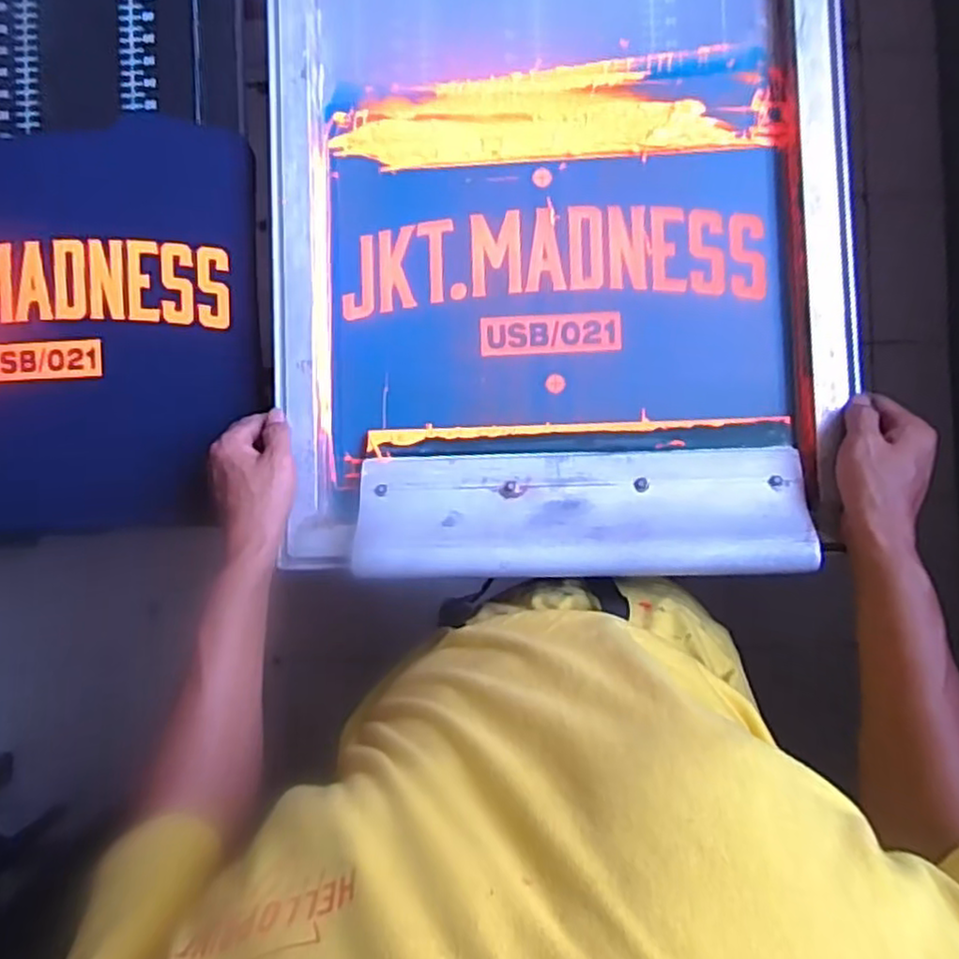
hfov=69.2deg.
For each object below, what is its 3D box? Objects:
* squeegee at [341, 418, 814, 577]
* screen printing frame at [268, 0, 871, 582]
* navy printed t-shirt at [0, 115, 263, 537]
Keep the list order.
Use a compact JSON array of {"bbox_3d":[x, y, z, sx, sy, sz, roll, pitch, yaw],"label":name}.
[{"bbox_3d":[0.077,0.022,0.556,0.342,0.030,0.122,-2,65,5],"label":"squeegee"},{"bbox_3d":[0.063,-0.253,0.567,0.464,0.057,0.646,-2,87,5],"label":"screen printing frame"},{"bbox_3d":[-0.401,-0.130,0.640,0.394,0.045,0.352,-2,87,3],"label":"navy printed t-shirt"}]

